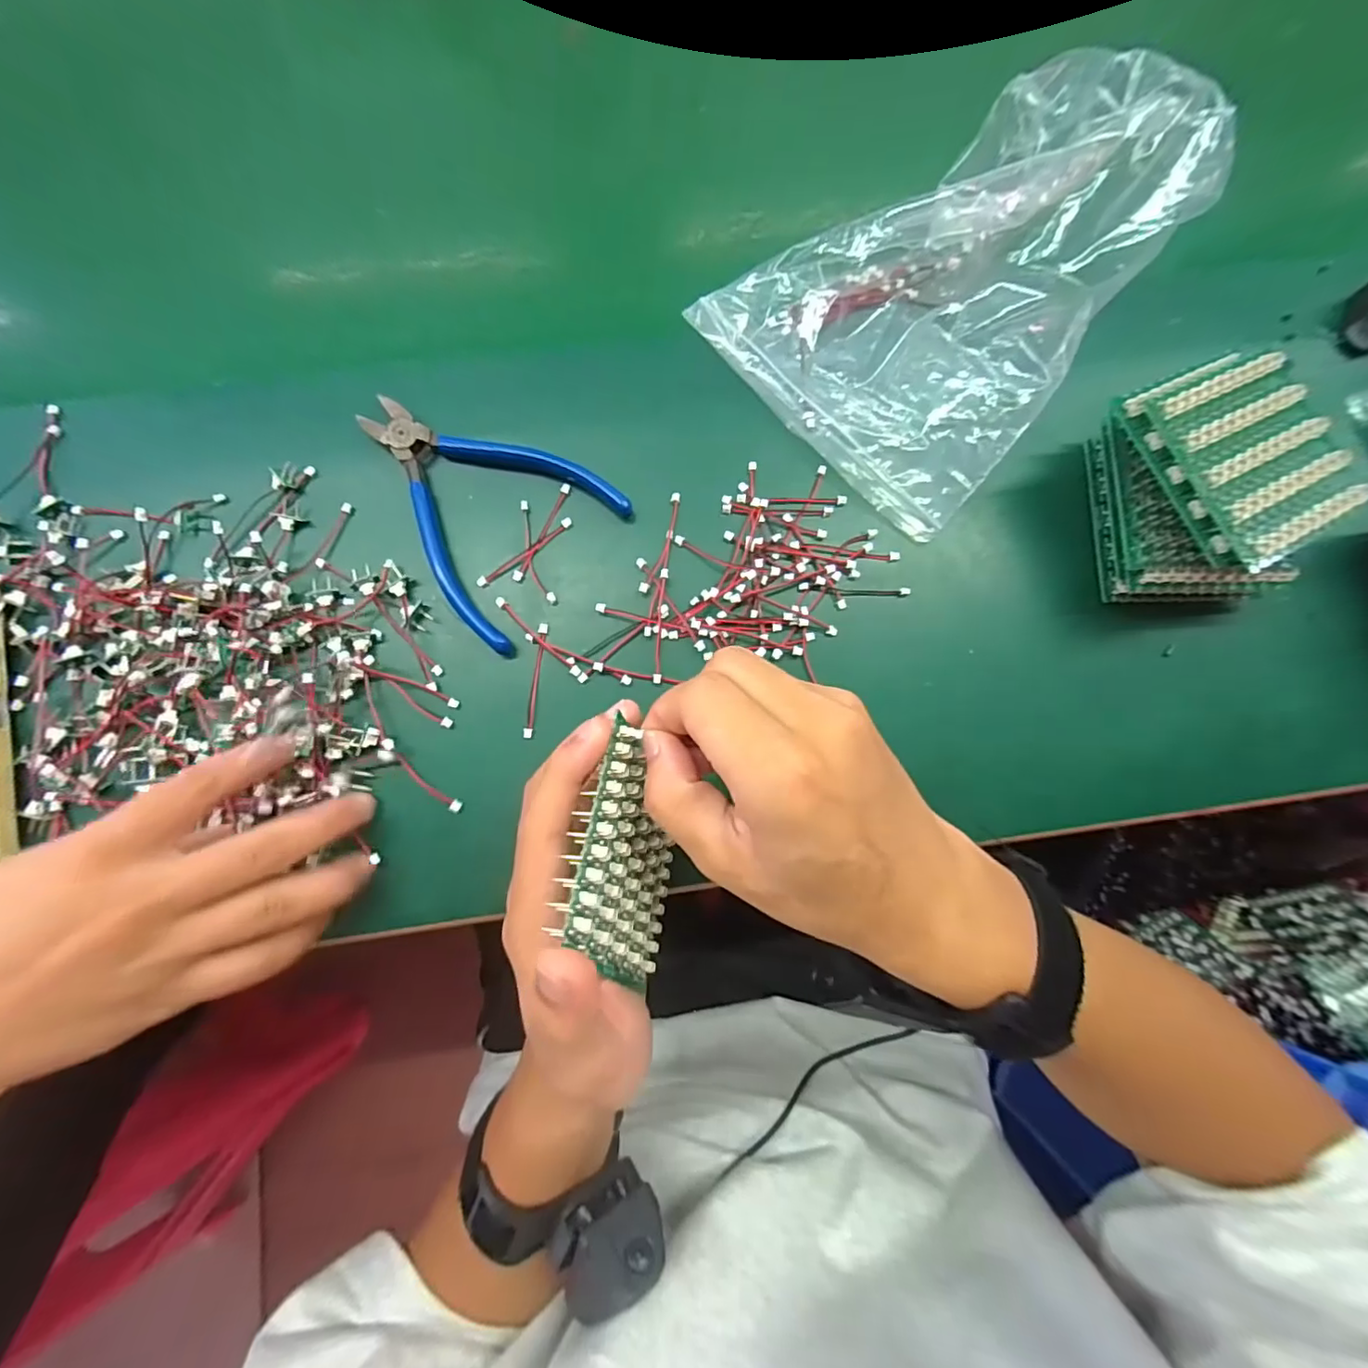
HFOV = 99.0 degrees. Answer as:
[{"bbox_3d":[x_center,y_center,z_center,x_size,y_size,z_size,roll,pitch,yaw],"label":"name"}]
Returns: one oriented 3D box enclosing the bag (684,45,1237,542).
[{"bbox_3d":[0.134,-0.218,0.299,0.175,0.082,0.220,40,83,5],"label":"bag"}]

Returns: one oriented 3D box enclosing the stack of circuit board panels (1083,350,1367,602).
[{"bbox_3d":[0.256,-0.094,0.286,0.096,0.056,0.106,-17,82,-3],"label":"stack of circuit board panels"}]

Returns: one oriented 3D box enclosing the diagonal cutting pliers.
[{"bbox_3d":[-0.112,-0.097,0.306,0.135,0.015,0.101,39,83,5],"label":"diagonal cutting pliers"}]

